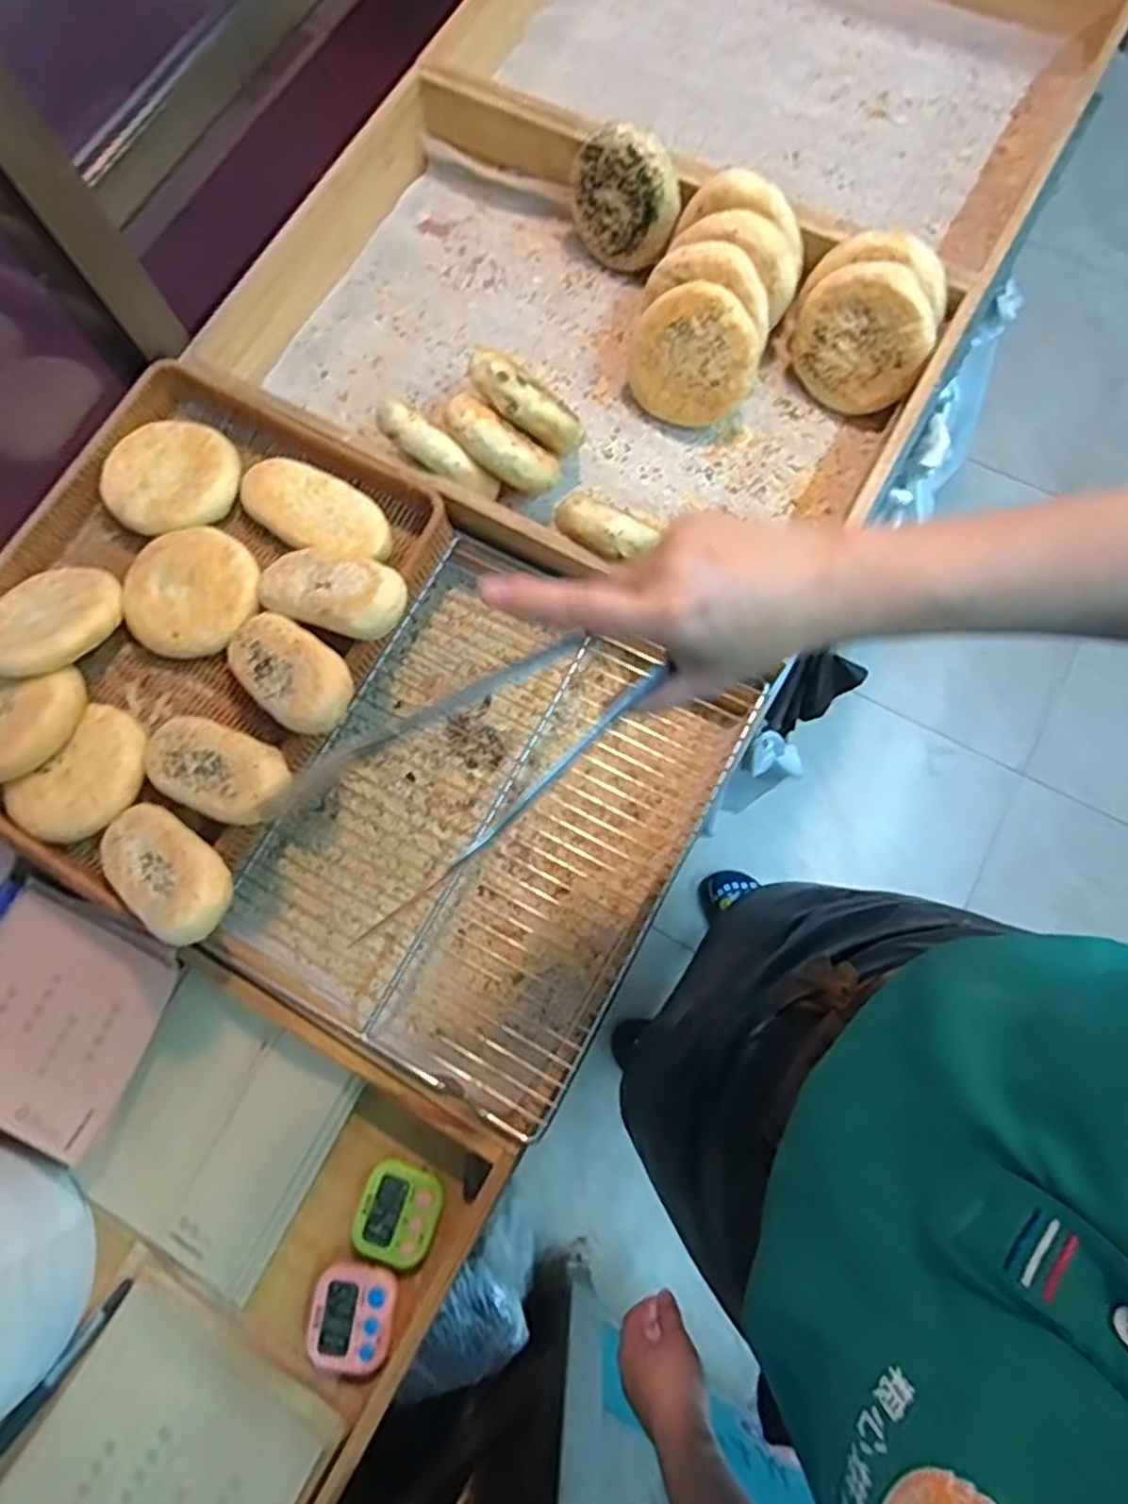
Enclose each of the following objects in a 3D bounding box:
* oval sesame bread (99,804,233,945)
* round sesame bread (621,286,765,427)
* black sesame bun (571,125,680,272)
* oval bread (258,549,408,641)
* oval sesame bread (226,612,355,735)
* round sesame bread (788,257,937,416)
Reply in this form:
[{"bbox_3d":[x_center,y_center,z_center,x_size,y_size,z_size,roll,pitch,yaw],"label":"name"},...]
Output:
[{"bbox_3d":[-0.283,0.080,0.522,0.132,0.028,0.062,28,76,32],"label":"oval sesame bread"},{"bbox_3d":[0.114,-0.352,0.662,0.111,0.108,0.020,34,39,3],"label":"round sesame bread"},{"bbox_3d":[0.056,-0.519,0.707,0.107,0.120,0.029,20,76,7],"label":"black sesame bun"},{"bbox_3d":[-0.182,-0.125,0.572,0.138,0.026,0.058,19,75,29],"label":"oval bread"},{"bbox_3d":[-0.210,-0.064,0.557,0.133,0.027,0.062,34,77,31],"label":"oval sesame bread"},{"bbox_3d":[0.266,-0.368,0.661,0.118,0.116,0.028,33,51,13],"label":"round sesame bread"}]

